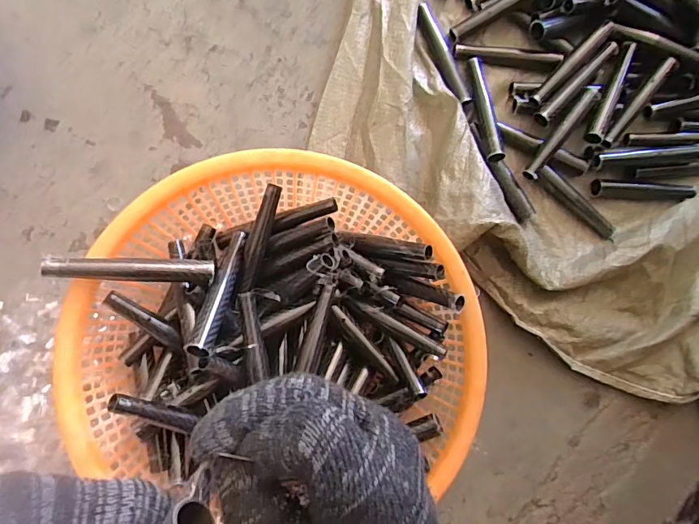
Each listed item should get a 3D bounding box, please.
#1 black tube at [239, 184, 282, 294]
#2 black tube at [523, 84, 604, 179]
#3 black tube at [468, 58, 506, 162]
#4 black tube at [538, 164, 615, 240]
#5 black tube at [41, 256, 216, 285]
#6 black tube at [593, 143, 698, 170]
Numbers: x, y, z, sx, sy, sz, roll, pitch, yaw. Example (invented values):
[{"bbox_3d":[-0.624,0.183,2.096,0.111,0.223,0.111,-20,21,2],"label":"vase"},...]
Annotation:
[{"bbox_3d":[-0.100,-0.025,0.510,0.020,0.014,0.123,16,102,-6],"label":"black tube"},{"bbox_3d":[0.283,-0.174,0.607,0.024,0.019,0.165,38,82,-2],"label":"black tube"},{"bbox_3d":[0.180,-0.203,0.607,0.022,0.018,0.150,-5,74,-8],"label":"black tube"},{"bbox_3d":[0.306,-0.081,0.620,0.127,0.022,0.021,45,82,-3],"label":"black tube"},{"bbox_3d":[-0.205,0.007,0.439,0.145,0.016,0.022,3,86,-27],"label":"black tube"},{"bbox_3d":[0.404,-0.142,0.619,0.157,0.027,0.025,-5,86,-7],"label":"black tube"}]

